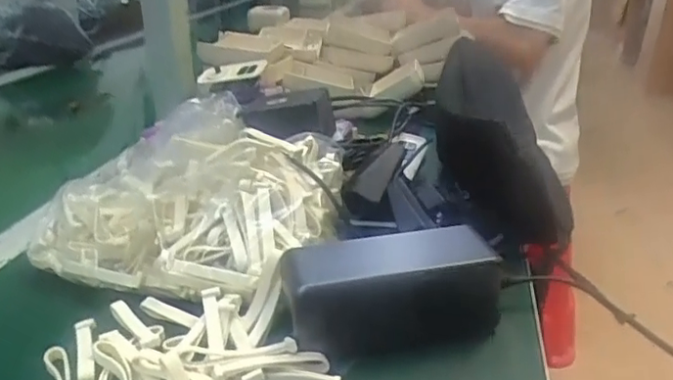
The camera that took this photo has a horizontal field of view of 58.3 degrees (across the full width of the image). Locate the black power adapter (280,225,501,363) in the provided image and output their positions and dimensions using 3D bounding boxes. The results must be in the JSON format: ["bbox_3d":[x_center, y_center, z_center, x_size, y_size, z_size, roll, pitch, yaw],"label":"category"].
[{"bbox_3d":[0.034,0.061,0.373,0.128,0.052,0.050,-6,23,-11],"label":"black power adapter"}]

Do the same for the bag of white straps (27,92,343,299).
[{"bbox_3d":[-0.111,-0.001,0.462,0.218,0.081,0.166,6,24,16],"label":"bag of white straps"}]

